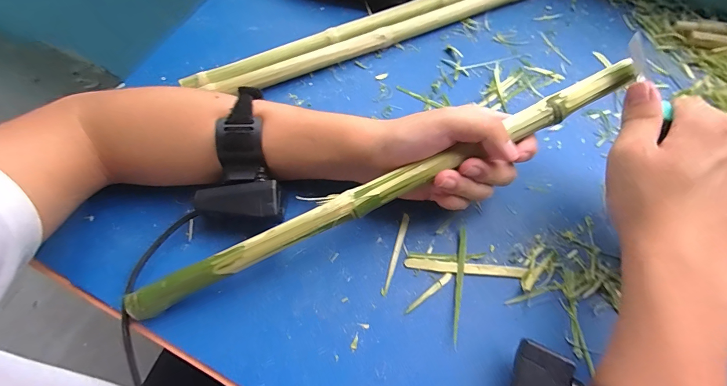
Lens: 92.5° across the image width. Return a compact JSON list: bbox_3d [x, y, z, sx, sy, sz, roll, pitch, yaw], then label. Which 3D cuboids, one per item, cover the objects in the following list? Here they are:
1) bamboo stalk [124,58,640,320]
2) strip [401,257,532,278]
[{"bbox_3d":[0.015,-0.003,0.266,0.413,0.014,0.018,-25,65,-1],"label":"bamboo stalk"},{"bbox_3d":[0.084,0.062,0.288,0.098,0.004,0.009,4,63,4],"label":"strip"}]

